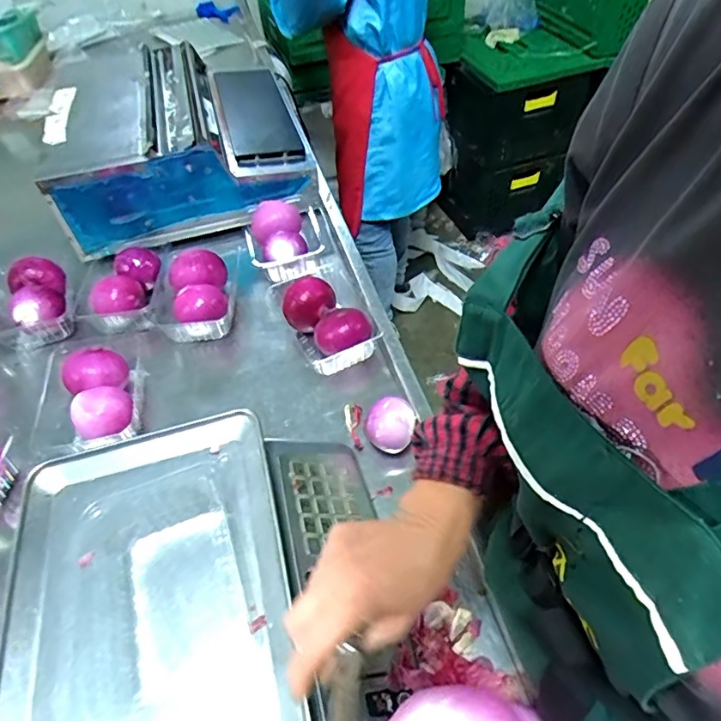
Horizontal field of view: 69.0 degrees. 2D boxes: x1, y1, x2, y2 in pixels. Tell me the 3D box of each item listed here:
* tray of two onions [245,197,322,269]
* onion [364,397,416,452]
[{"bbox_3d":[-0.121,-0.204,0.856,0.121,0.063,0.164,-14,50,-7],"label":"tray of two onions"},{"bbox_3d":[0.035,0.082,0.618,0.052,0.056,0.052,-2,50,3],"label":"onion"}]

